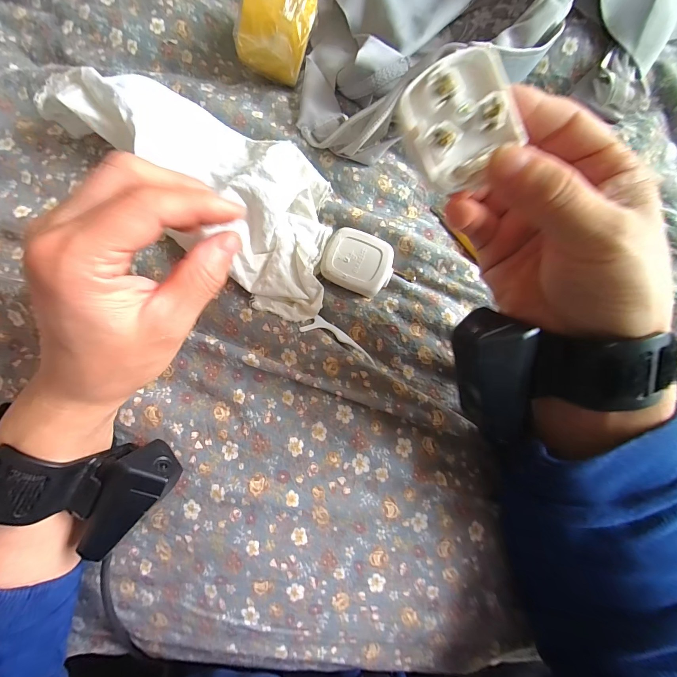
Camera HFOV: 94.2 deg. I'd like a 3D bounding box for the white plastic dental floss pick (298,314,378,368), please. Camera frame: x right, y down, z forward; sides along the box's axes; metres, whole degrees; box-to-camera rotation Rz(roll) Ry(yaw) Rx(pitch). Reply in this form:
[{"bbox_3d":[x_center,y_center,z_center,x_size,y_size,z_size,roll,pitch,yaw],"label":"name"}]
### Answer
[{"bbox_3d":[0.003,0.000,0.228,0.058,0.007,0.017,24,81,1],"label":"white plastic dental floss pick"}]

